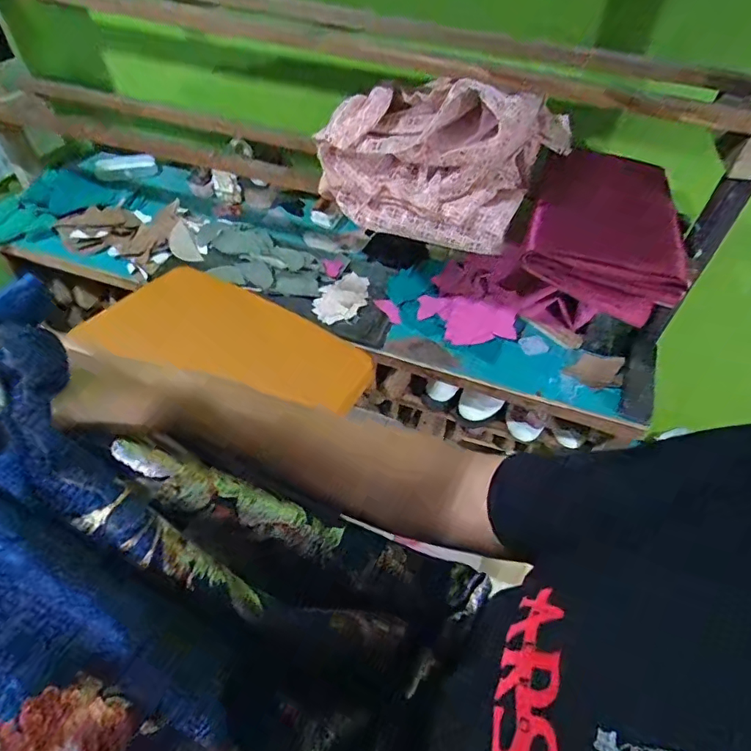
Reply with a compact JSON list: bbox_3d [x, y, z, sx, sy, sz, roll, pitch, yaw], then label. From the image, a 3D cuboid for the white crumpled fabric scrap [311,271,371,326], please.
[{"bbox_3d":[-0.067,-0.170,1.088,0.098,0.017,0.158,36,57,24],"label":"white crumpled fabric scrap"}]

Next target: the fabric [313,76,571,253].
[{"bbox_3d":[0.123,-0.385,0.828,0.358,0.211,0.276,17,51,11],"label":"fabric"}]

